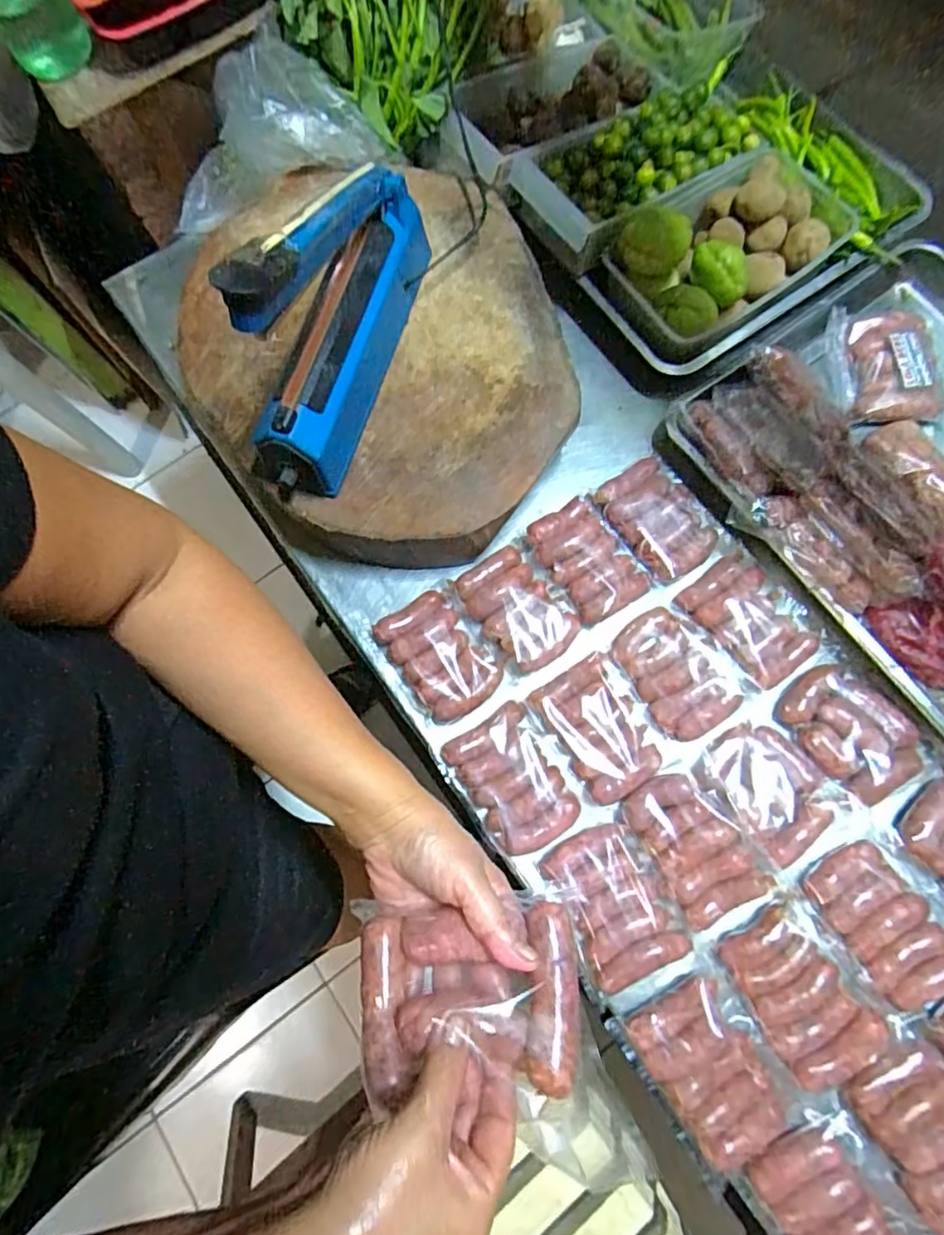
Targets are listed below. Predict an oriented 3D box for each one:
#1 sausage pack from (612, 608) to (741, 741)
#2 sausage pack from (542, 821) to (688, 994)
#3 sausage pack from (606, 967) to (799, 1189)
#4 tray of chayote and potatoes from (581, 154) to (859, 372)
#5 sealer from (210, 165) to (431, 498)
[{"bbox_3d":[0.206,0.056,0.601,0.083,0.021,0.127,-31,77,-4],"label":"sausage pack"},{"bbox_3d":[0.134,0.265,0.552,0.096,0.018,0.128,-27,76,-3],"label":"sausage pack"},{"bbox_3d":[0.207,0.390,0.505,0.104,0.021,0.134,-36,77,-5],"label":"sausage pack"},{"bbox_3d":[0.282,-0.408,0.649,0.264,0.091,0.167,-34,77,-4],"label":"tray of chayote and potatoes"},{"bbox_3d":[-0.124,-0.283,0.516,0.067,0.215,0.299,16,78,8],"label":"sealer"}]

